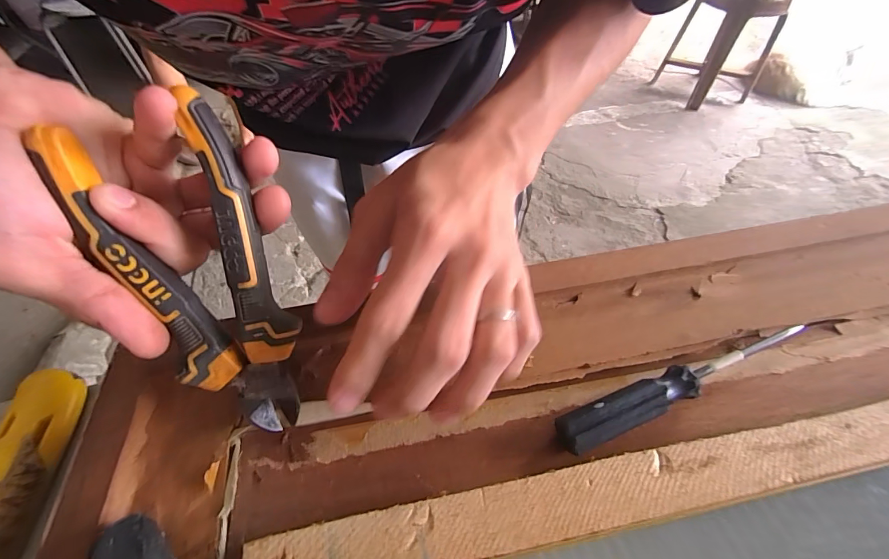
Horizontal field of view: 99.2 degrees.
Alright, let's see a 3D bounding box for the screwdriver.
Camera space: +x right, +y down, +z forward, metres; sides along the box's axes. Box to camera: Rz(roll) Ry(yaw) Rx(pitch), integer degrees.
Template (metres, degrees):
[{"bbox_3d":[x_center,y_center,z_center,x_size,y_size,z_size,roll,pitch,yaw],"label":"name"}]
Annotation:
[{"bbox_3d":[0.115,0.050,0.181,0.136,0.015,0.016,-18,53,-11],"label":"screwdriver"}]

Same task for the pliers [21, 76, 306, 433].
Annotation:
[{"bbox_3d":[-0.100,0.002,0.161,0.060,0.143,0.013,-23,14,-15],"label":"pliers"}]

